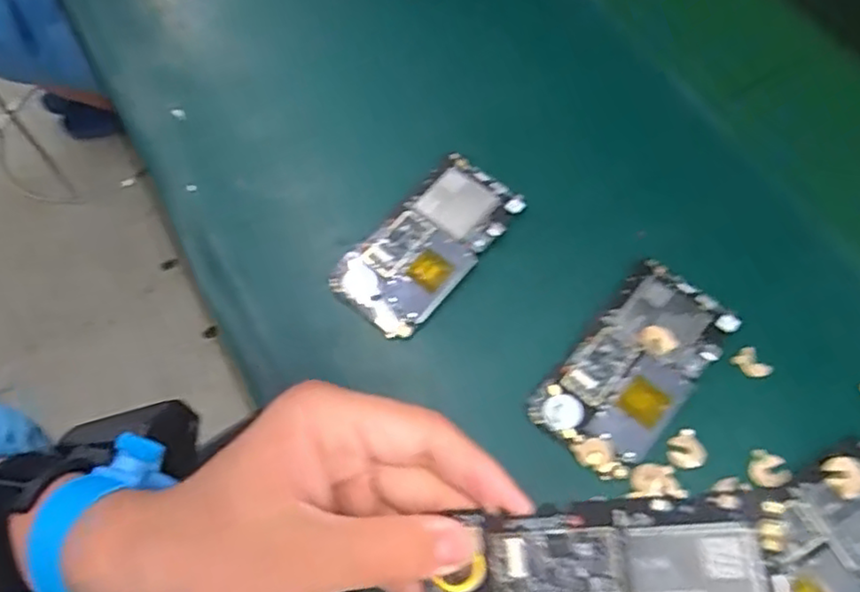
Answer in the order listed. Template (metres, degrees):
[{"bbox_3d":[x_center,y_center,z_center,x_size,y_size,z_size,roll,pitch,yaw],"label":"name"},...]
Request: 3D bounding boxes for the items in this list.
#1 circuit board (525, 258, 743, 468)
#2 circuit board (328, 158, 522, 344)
[{"bbox_3d":[0.119,0.039,0.383,0.065,0.007,0.121,37,70,18],"label":"circuit board"},{"bbox_3d":[-0.001,-0.033,0.422,0.066,0.006,0.125,41,71,19],"label":"circuit board"}]

